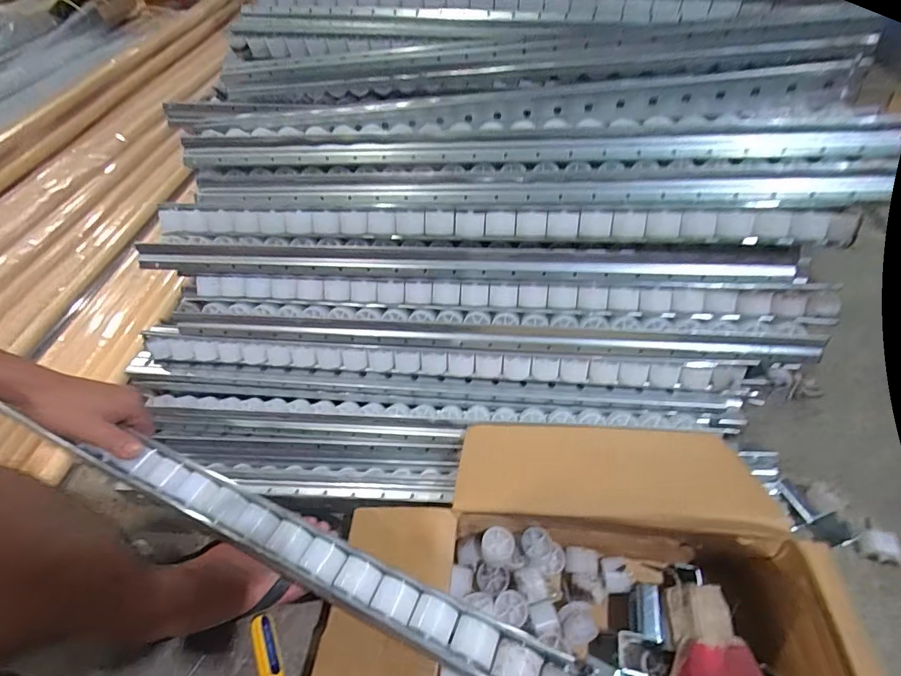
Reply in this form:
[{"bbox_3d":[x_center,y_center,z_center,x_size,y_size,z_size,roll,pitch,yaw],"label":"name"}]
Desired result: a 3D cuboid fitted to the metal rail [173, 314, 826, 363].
[{"bbox_3d":[0.021,-0.002,0.545,0.792,0.035,0.020,3,50,7],"label":"metal rail"}]

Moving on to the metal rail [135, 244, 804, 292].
[{"bbox_3d":[-0.005,-0.096,0.529,0.788,0.036,0.029,3,50,6],"label":"metal rail"}]

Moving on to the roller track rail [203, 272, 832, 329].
[{"bbox_3d":[0.049,-0.050,0.533,0.762,0.034,0.028,3,50,7],"label":"roller track rail"}]

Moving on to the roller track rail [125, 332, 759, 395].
[{"bbox_3d":[-0.034,0.031,0.559,0.764,0.042,0.031,3,50,6],"label":"roller track rail"}]

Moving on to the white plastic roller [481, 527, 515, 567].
[{"bbox_3d":[0.050,0.225,0.464,0.035,0.031,0.031,-30,55,-20],"label":"white plastic roller"}]

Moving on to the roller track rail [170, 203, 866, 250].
[{"bbox_3d":[0.018,-0.134,0.513,0.792,0.042,0.033,5,51,8],"label":"roller track rail"}]

